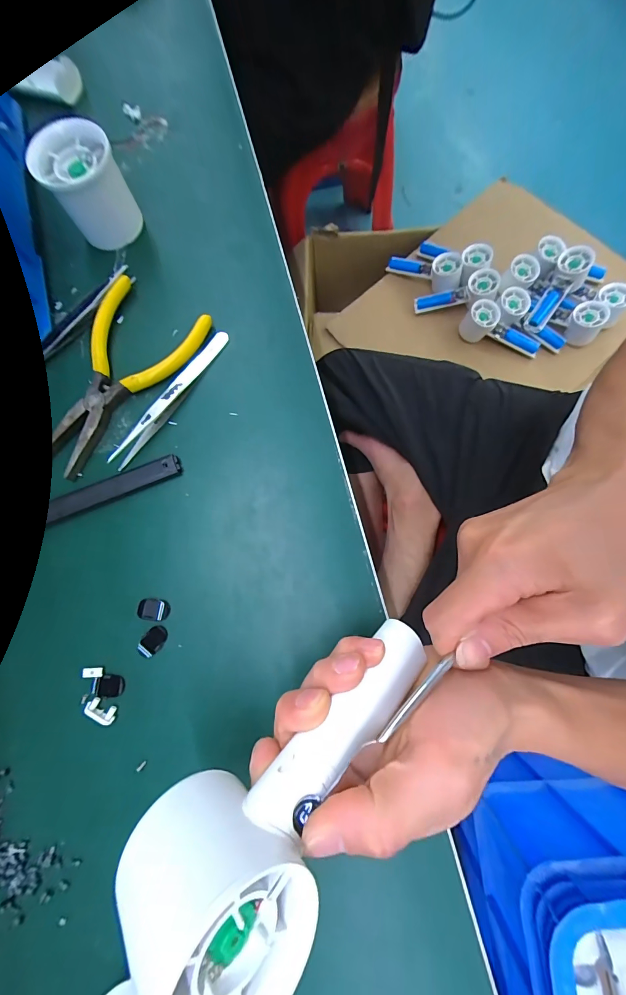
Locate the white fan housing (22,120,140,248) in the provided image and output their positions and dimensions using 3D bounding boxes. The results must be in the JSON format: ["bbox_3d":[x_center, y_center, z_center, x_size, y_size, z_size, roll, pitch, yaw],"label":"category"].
[{"bbox_3d":[-0.167,-0.230,0.263,0.053,0.056,0.046,-30,80,-6],"label":"white fan housing"}]

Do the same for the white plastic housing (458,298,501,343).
[{"bbox_3d":[0.337,-0.357,0.709,0.058,0.056,0.065,29,82,8],"label":"white plastic housing"}]

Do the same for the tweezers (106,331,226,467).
[{"bbox_3d":[-0.101,-0.073,0.251,0.011,0.011,0.122,34,81,7],"label":"tweezers"}]

